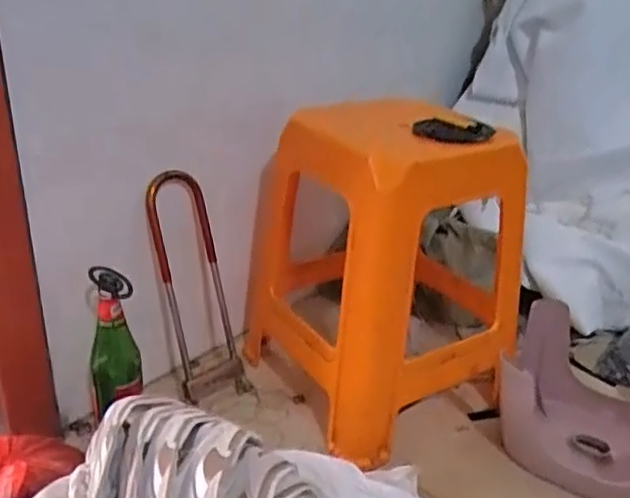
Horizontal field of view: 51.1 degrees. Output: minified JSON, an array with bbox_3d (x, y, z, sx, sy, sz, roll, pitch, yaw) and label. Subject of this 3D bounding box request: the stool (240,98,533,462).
[{"bbox_3d":[0.118,0.005,1.149,0.365,0.467,0.430,-12,30,-27],"label":"stool"}]

